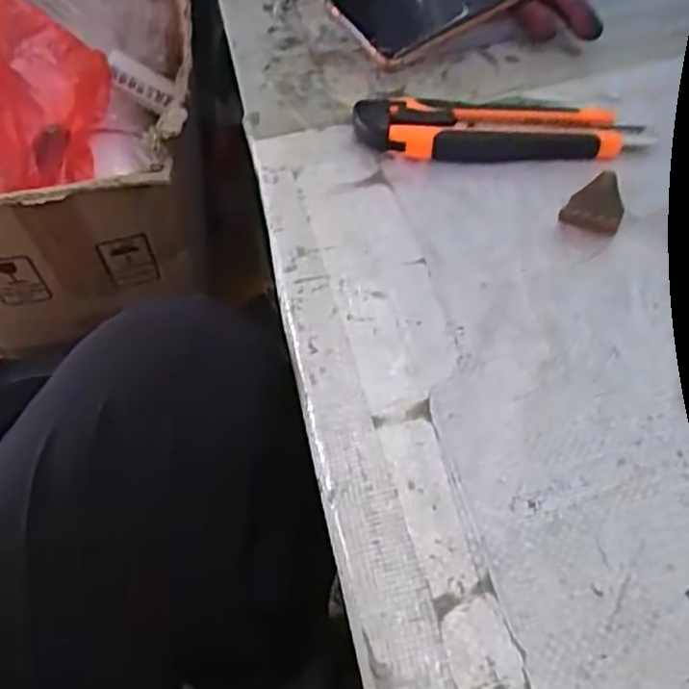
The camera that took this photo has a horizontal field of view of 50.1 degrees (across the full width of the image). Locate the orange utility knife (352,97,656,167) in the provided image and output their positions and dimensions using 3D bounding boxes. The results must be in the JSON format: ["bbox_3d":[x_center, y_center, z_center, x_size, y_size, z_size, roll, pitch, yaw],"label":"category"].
[{"bbox_3d":[0.082,-0.113,0.393,0.151,0.018,0.033,3,53,5],"label":"orange utility knife"}]

